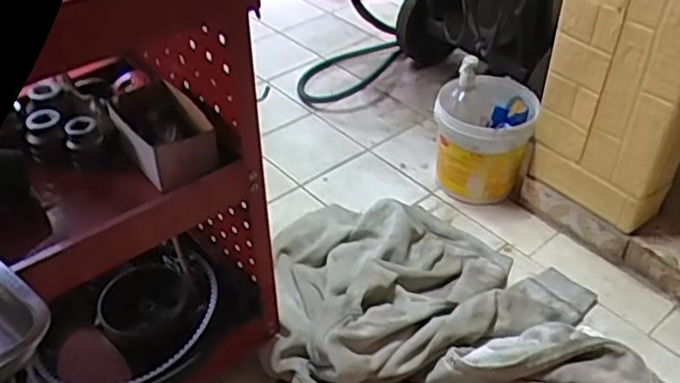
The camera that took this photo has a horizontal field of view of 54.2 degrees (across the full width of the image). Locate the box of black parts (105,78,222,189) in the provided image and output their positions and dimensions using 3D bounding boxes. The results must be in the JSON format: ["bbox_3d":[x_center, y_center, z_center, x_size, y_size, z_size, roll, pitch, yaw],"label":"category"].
[{"bbox_3d":[-0.222,-0.071,0.841,0.086,0.065,0.139,-28,48,-31],"label":"box of black parts"}]

